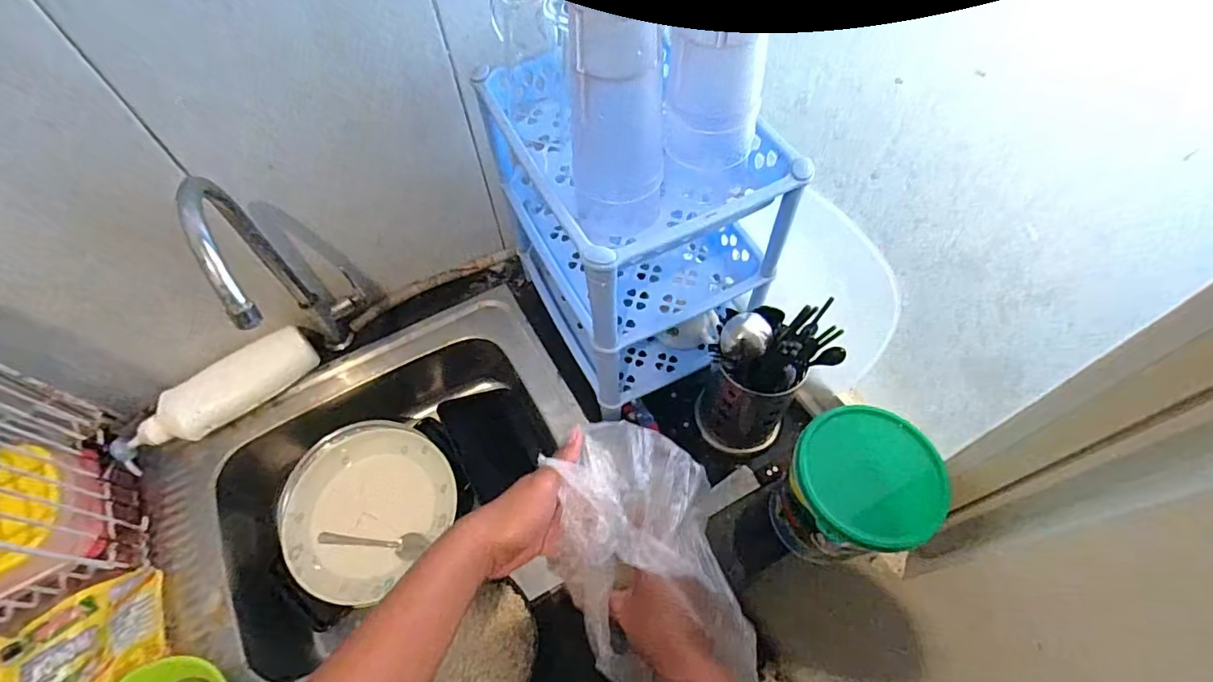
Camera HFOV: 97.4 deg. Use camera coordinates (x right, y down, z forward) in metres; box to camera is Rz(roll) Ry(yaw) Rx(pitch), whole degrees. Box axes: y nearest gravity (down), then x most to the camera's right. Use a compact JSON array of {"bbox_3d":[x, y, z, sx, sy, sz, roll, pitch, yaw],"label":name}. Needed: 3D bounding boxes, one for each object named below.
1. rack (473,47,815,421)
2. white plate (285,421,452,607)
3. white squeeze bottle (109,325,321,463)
[{"bbox_3d":[0.025,-0.126,0.640,0.214,0.311,0.288,-25,61,-14],"label":"rack"},{"bbox_3d":[-0.322,0.219,0.719,0.200,0.027,0.212,-1,58,1],"label":"white plate"},{"bbox_3d":[-0.505,0.073,0.701,0.242,0.052,0.062,-38,65,-20],"label":"white squeeze bottle"}]

